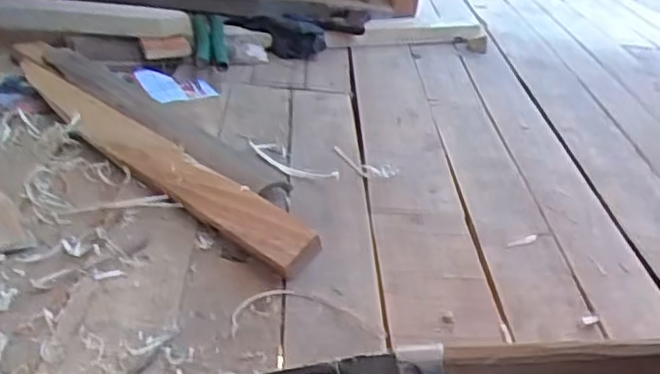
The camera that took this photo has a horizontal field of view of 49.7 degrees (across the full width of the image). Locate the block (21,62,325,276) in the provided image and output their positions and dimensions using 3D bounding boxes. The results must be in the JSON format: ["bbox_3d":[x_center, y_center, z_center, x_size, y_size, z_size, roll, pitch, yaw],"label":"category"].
[{"bbox_3d":[-0.215,-0.043,0.804,0.530,0.046,0.051,30,37,34],"label":"block"}]

